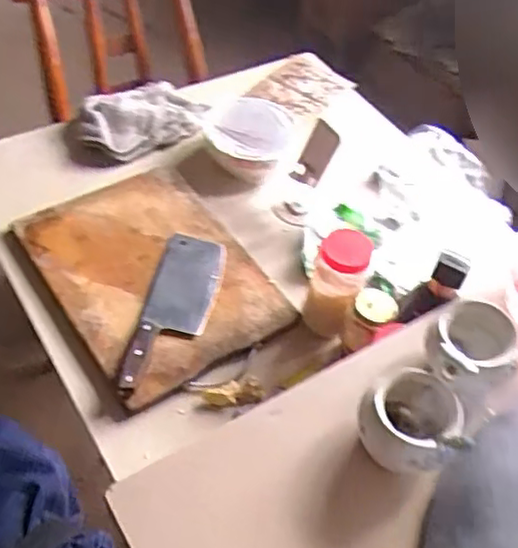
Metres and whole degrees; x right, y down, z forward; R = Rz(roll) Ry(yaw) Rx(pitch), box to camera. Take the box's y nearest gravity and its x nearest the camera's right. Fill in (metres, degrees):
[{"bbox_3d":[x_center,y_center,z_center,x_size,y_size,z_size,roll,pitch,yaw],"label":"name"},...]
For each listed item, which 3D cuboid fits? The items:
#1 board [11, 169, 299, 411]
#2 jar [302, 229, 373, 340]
[{"bbox_3d":[-0.164,-0.006,1.002,0.285,0.036,0.381,-27,56,-25],"label":"board"},{"bbox_3d":[0.107,0.014,0.911,0.069,0.151,0.074,2,49,-3],"label":"jar"}]

